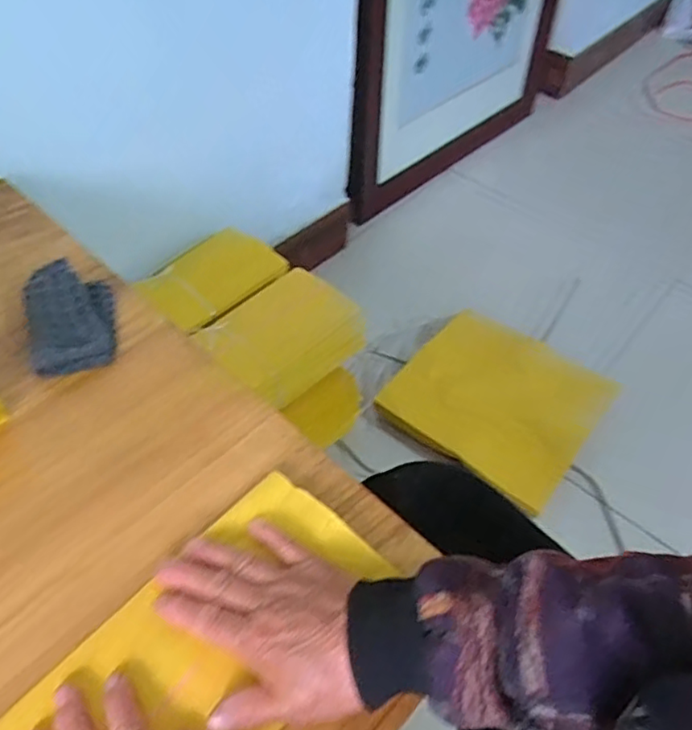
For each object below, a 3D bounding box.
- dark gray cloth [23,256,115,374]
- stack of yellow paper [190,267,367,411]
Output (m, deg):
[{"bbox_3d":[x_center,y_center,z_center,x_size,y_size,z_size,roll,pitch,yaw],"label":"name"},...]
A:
[{"bbox_3d":[-0.243,-0.044,0.538,0.070,0.029,0.105,-10,52,-12],"label":"dark gray cloth"},{"bbox_3d":[-0.084,-0.037,0.851,0.199,0.081,0.148,-37,84,-20],"label":"stack of yellow paper"}]

